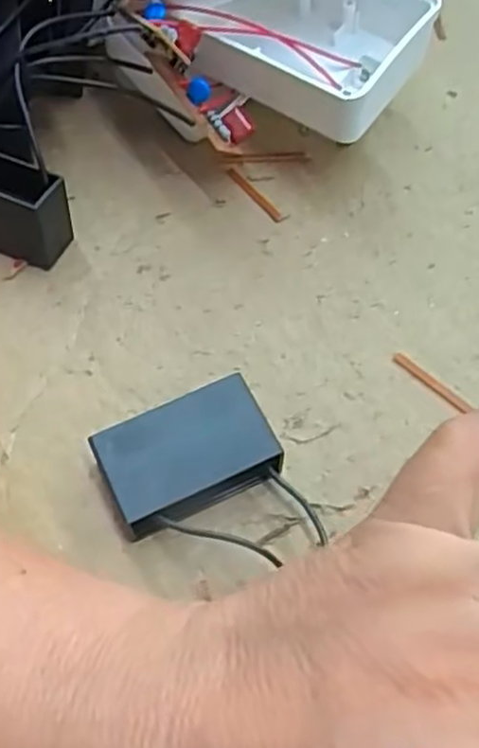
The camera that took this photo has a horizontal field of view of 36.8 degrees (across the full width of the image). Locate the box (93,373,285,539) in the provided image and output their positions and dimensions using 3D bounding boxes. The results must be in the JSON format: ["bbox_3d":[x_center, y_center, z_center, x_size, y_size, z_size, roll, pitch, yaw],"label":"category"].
[{"bbox_3d":[-0.014,0.025,0.206,0.047,0.019,0.031,-23,63,-12],"label":"box"}]

